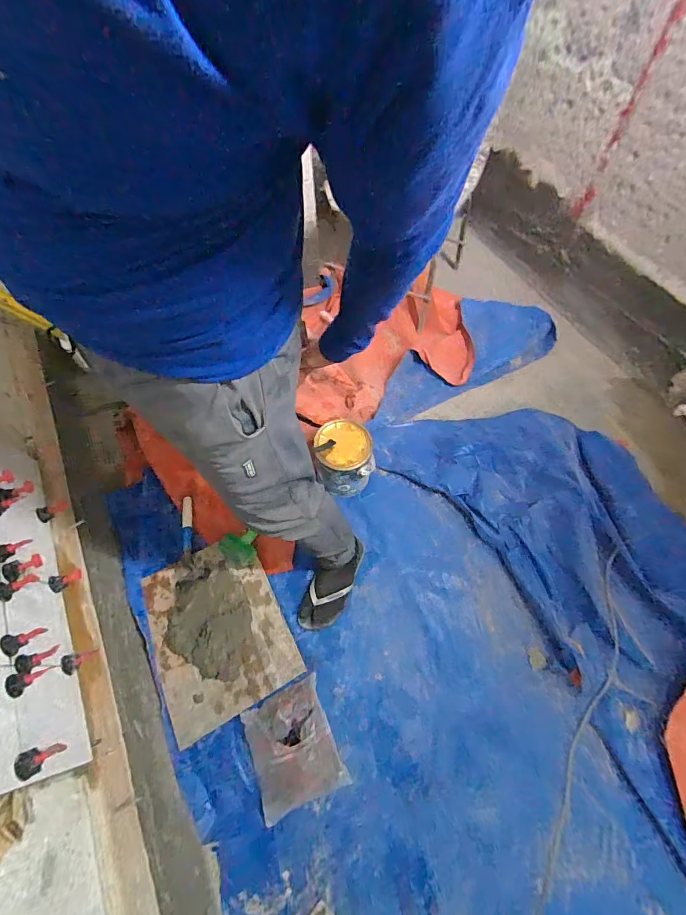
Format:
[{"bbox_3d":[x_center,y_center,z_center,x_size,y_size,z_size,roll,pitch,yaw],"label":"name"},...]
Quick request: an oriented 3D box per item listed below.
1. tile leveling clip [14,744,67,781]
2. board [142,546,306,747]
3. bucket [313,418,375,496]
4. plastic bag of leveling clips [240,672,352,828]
[{"bbox_3d":[-0.398,0.397,0.522,0.043,0.034,0.031,-17,63,-8],"label":"tile leveling clip"},{"bbox_3d":[-0.338,0.445,1.060,0.322,0.056,0.427,-24,65,-13],"label":"board"},{"bbox_3d":[-0.003,0.011,1.213,0.174,0.213,0.159,0,62,1],"label":"bucket"},{"bbox_3d":[-0.123,0.676,0.936,0.189,0.057,0.227,-20,64,-11],"label":"plastic bag of leveling clips"}]

